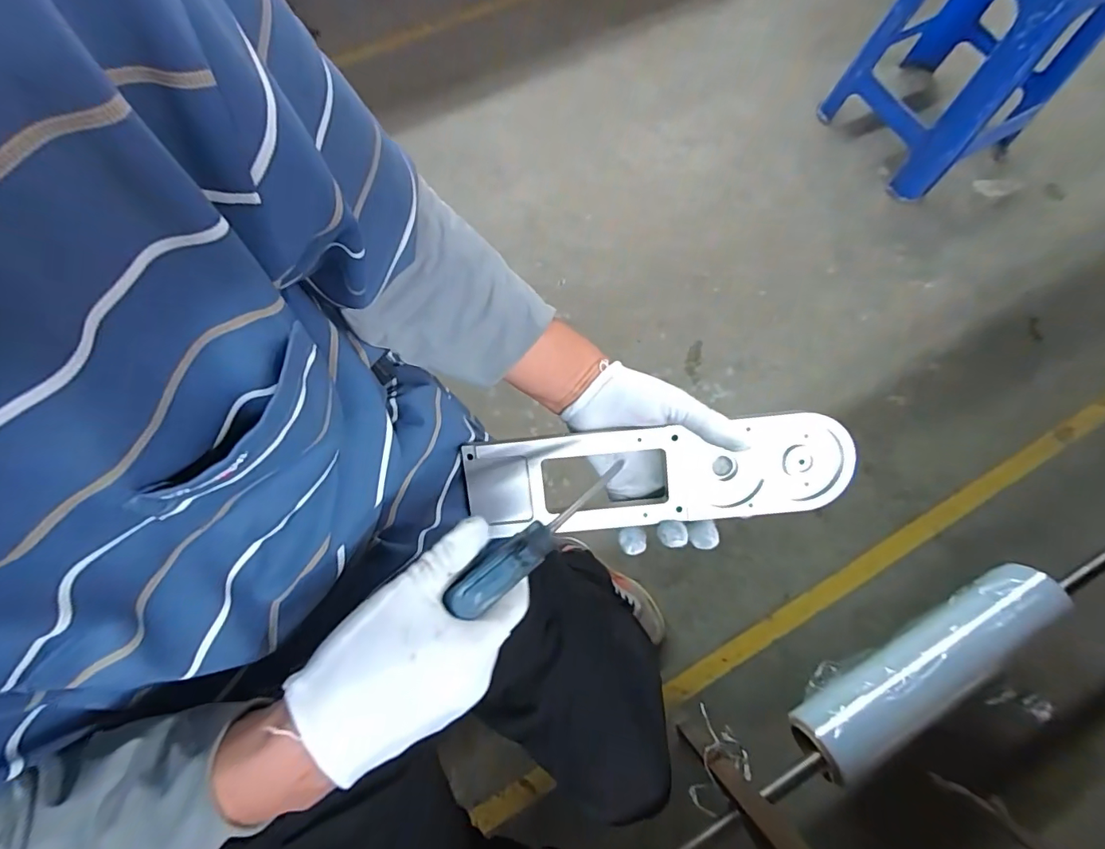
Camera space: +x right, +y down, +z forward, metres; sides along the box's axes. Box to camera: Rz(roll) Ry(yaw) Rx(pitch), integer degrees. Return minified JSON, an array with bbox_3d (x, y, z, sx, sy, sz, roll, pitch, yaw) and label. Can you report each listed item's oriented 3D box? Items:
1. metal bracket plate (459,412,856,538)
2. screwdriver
[{"bbox_3d":[0.080,0.041,0.396,0.296,0.016,0.079,-5,97,2],"label":"metal bracket plate"},{"bbox_3d":[-0.006,0.062,0.286,0.123,0.017,0.024,-35,76,-27],"label":"screwdriver"}]

